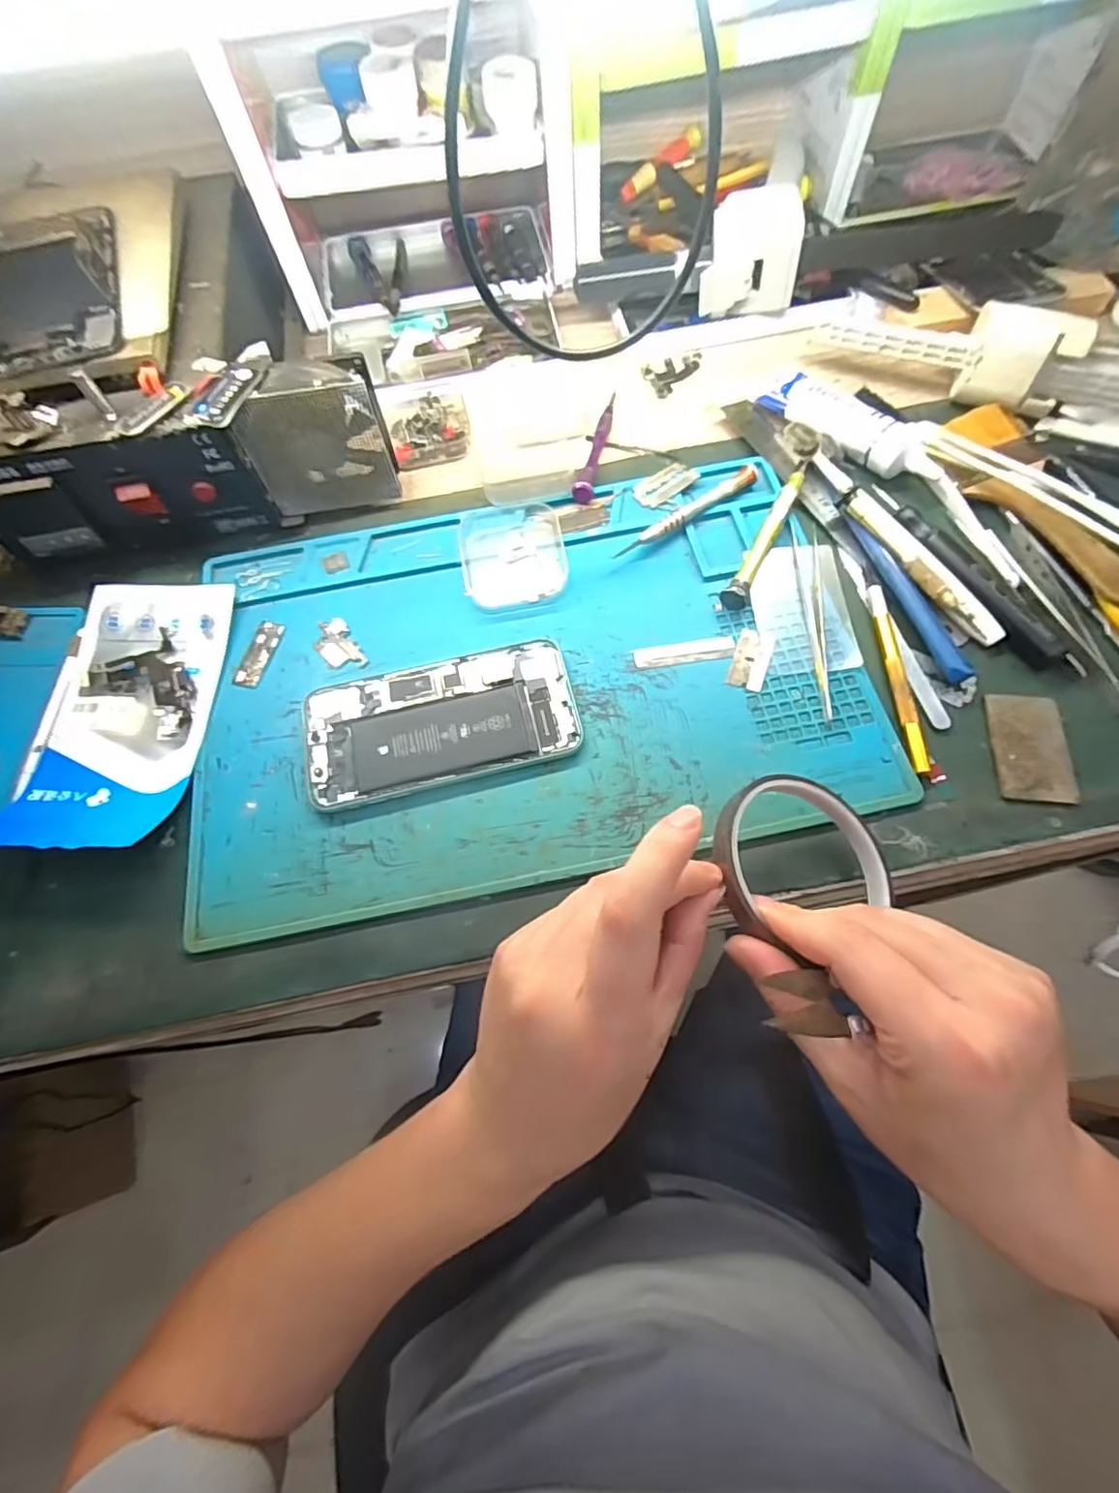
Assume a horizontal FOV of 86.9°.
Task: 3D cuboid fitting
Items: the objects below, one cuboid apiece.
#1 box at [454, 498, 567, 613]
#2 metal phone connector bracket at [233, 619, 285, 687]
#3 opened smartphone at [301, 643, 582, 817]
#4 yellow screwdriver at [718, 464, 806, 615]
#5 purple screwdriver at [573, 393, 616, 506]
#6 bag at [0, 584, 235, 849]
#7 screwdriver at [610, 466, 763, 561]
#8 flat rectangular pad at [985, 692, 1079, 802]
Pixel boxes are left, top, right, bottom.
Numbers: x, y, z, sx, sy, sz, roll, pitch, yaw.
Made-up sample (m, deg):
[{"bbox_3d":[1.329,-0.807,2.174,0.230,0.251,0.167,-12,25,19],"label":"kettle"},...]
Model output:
[{"bbox_3d":[-0.028,-0.119,0.366,0.063,0.014,0.076,-10,67,-1],"label":"box"},{"bbox_3d":[-0.178,-0.056,0.349,0.016,0.004,0.044,12,69,8],"label":"metal phone connector bracket"},{"bbox_3d":[-0.066,-0.014,0.327,0.147,0.006,0.074,-13,67,-2],"label":"opened smartphone"},{"bbox_3d":[0.129,-0.134,0.365,0.015,0.014,0.117,24,71,12],"label":"yellow screwdriver"},{"bbox_3d":[0.026,-0.212,0.406,0.012,0.015,0.114,10,68,7],"label":"purple screwdriver"},{"bbox_3d":[-0.249,-0.024,0.335,0.092,0.019,0.170,0,68,3],"label":"bag"},{"bbox_3d":[0.083,-0.149,0.375,0.111,0.011,0.009,-35,70,-11],"label":"screwdriver"},{"bbox_3d":[0.247,0.001,0.308,0.038,0.004,0.059,7,69,3],"label":"flat rectangular pad"}]

